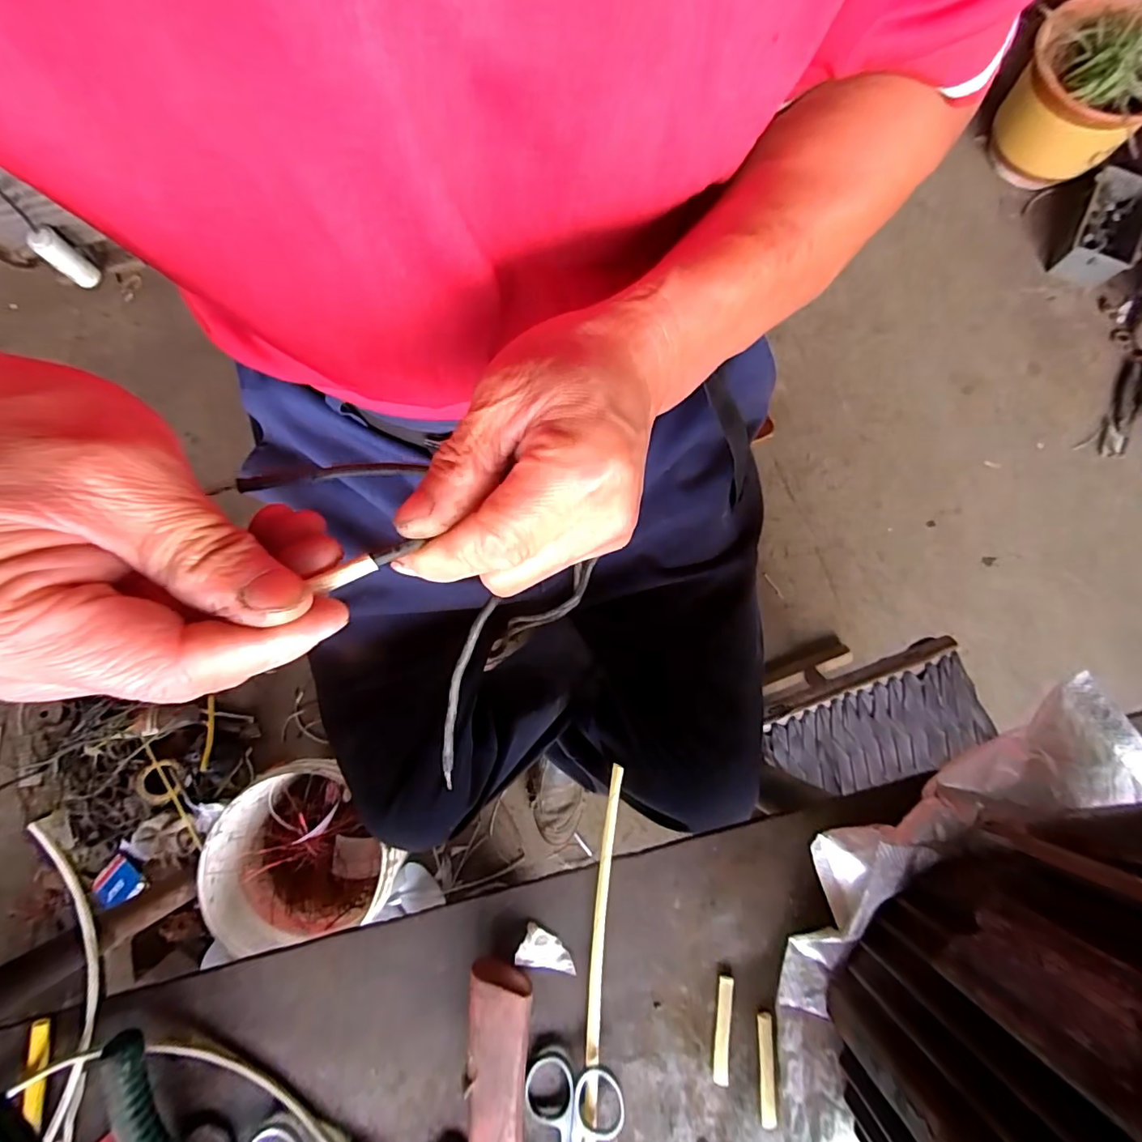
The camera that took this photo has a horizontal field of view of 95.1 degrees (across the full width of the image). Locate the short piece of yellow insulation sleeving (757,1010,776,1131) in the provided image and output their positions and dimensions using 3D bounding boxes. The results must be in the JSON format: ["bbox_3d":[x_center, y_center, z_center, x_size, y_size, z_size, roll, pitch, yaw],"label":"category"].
[{"bbox_3d":[0.099,0.252,0.264,0.007,0.004,0.051,1,80,1],"label":"short piece of yellow insulation sleeving"}]

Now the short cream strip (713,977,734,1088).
[{"bbox_3d":[0.078,0.235,0.268,0.007,0.004,0.049,7,80,2],"label":"short cream strip"}]

